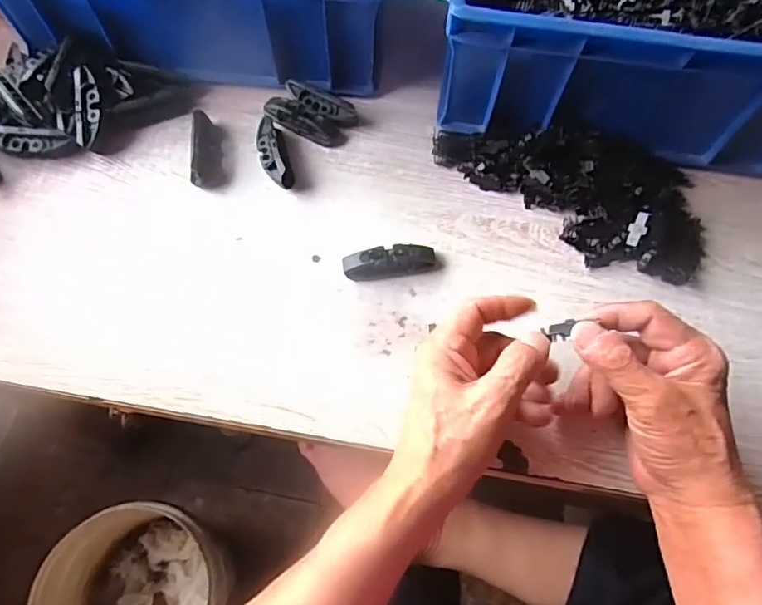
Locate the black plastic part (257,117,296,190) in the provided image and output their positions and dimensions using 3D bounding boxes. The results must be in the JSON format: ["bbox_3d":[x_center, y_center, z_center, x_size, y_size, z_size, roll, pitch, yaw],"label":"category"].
[{"bbox_3d":[-0.092,-0.127,0.458,0.023,0.019,0.068,-17,68,-9],"label":"black plastic part"}]

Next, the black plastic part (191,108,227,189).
[{"bbox_3d":[-0.145,-0.129,0.453,0.025,0.023,0.061,-2,67,-2],"label":"black plastic part"}]

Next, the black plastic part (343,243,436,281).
[{"bbox_3d":[0.007,-0.032,0.421,0.071,0.014,0.020,-5,67,-4],"label":"black plastic part"}]

